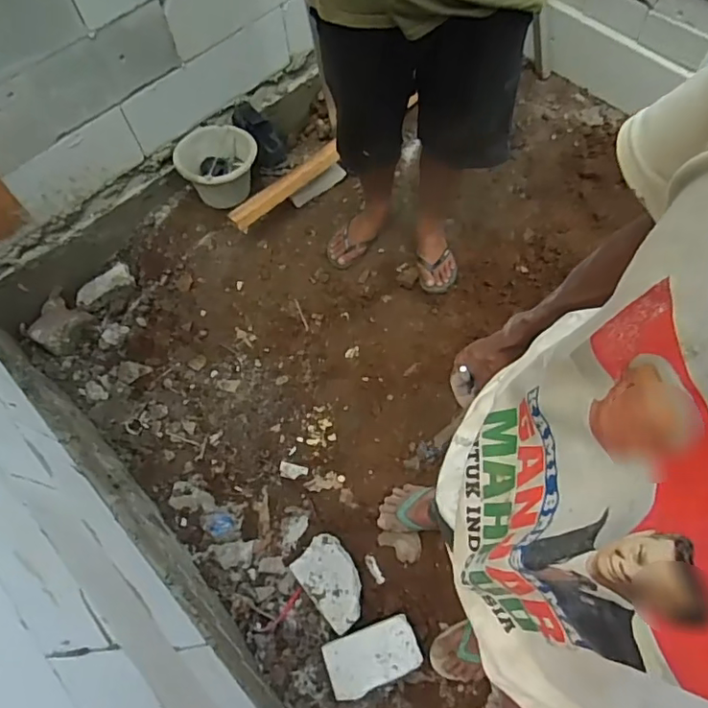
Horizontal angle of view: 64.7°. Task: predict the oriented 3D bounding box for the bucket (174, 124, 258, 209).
[{"bbox_3d":[-0.430,-0.606,1.791,0.245,0.186,0.263,-1,64,2],"label":"bucket"}]

